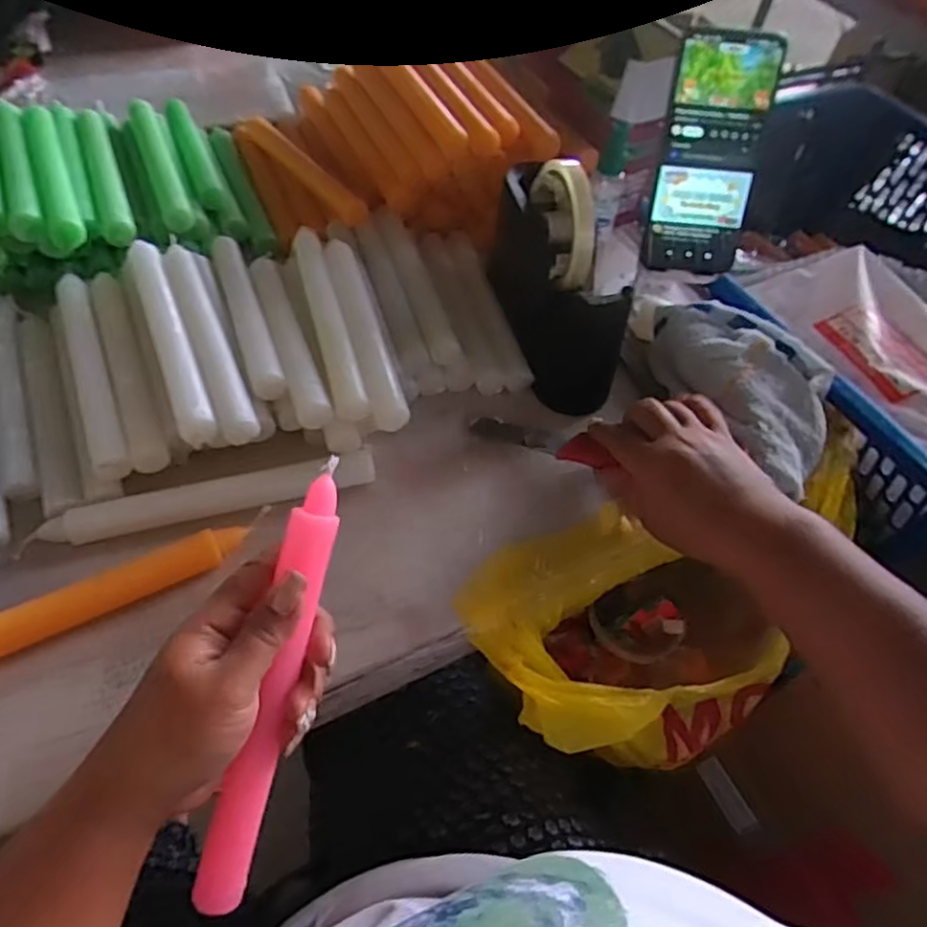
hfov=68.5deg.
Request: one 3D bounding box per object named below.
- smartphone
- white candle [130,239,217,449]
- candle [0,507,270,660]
[{"bbox_3d":[0.181,-0.226,0.505,0.074,0.161,0.009,5,26,-2],"label":"smartphone"},{"bbox_3d":[-0.206,-0.093,0.475,0.021,0.024,0.204,-18,56,-18],"label":"white candle"},{"bbox_3d":[-0.218,0.079,0.383,0.215,0.020,0.019,-22,58,-21],"label":"candle"}]

